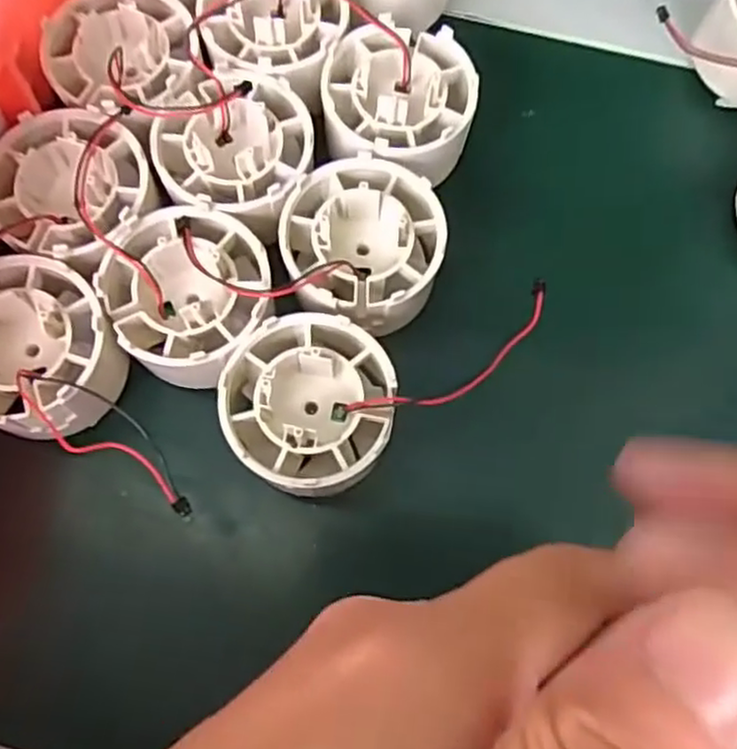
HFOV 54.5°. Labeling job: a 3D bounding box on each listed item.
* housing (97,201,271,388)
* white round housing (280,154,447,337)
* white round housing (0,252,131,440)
[{"bbox_3d":[-0.056,-0.023,0.231,0.050,0.035,0.050,0,75,-1],"label":"housing"},{"bbox_3d":[-0.002,-0.041,0.234,0.049,0.026,0.052,3,75,0],"label":"white round housing"},{"bbox_3d":[-0.104,-0.008,0.222,0.052,0.031,0.050,0,75,-1],"label":"white round housing"}]

